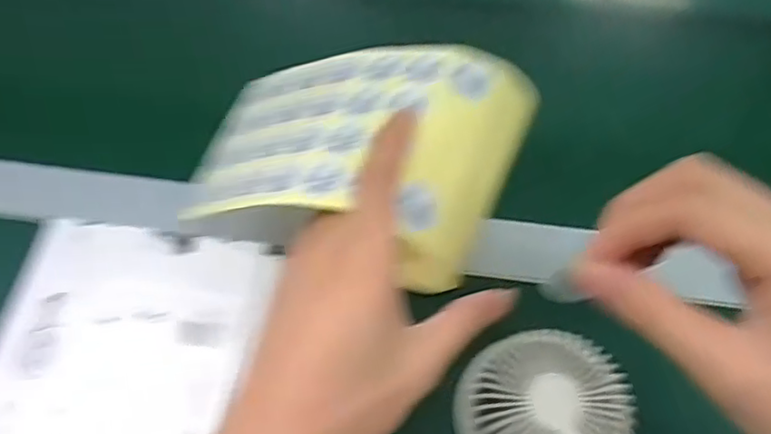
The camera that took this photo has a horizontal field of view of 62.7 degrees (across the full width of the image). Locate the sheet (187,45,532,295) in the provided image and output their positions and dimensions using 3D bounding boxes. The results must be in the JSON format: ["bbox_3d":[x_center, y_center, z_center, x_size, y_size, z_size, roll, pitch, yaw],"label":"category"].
[{"bbox_3d":[-0.014,-0.039,0.338,0.153,0.049,0.128,21,64,14],"label":"sheet"}]

